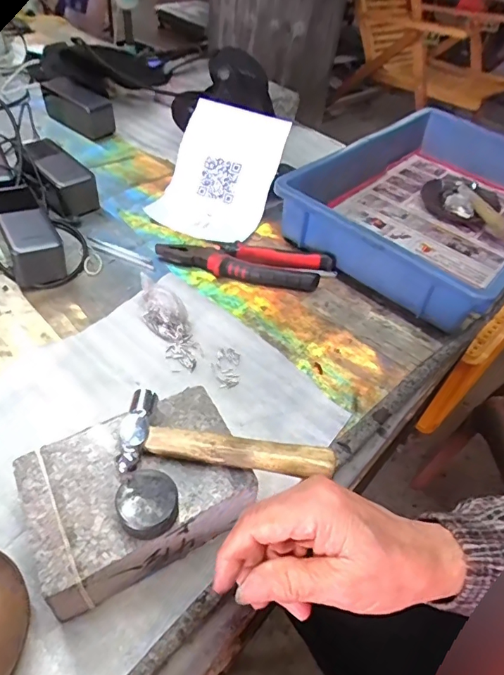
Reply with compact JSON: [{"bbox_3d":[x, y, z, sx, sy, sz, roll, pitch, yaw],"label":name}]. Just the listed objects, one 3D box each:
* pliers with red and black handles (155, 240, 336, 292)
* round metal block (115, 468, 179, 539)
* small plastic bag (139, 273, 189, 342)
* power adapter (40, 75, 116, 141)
[{"bbox_3d":[-0.010,-0.095,0.577,0.210,0.022,0.053,10,47,2],"label":"pliers with red and black handles"},{"bbox_3d":[-0.067,0.107,0.298,0.036,0.020,0.038,4,47,-5],"label":"round metal block"},{"bbox_3d":[-0.099,-0.037,0.502,0.043,0.035,0.084,-17,52,-21],"label":"small plastic bag"},{"bbox_3d":[-0.297,-0.393,0.794,0.138,0.057,0.057,34,52,22],"label":"power adapter"}]

